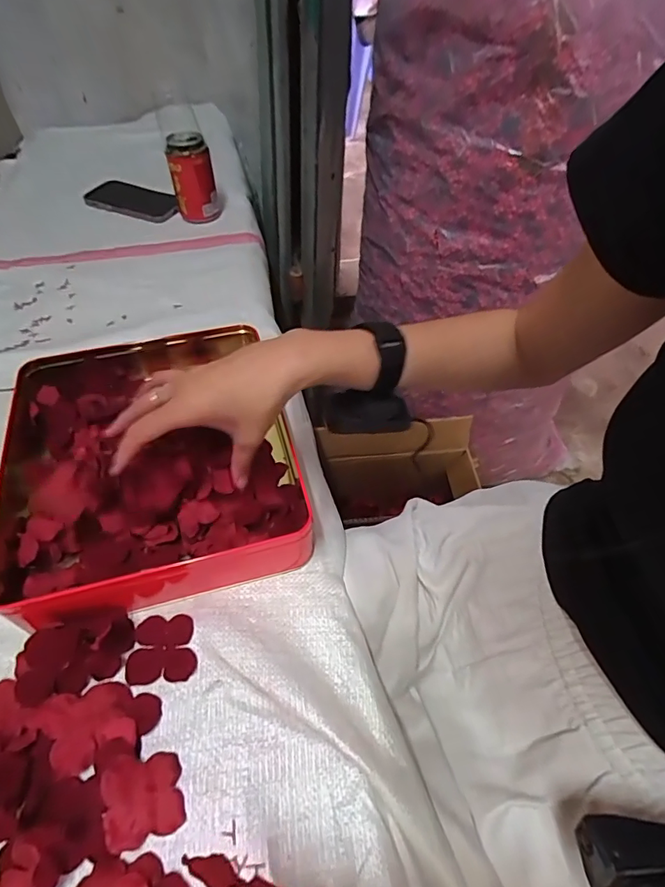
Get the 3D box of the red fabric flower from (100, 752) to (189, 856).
[{"bbox_3d":[-0.120,0.223,0.299,0.046,0.016,0.046,-10,53,-10],"label":"red fabric flower"}]

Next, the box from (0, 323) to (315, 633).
[{"bbox_3d":[-0.170,0.005,0.438,0.260,0.067,0.274,-14,54,-13],"label":"box"}]

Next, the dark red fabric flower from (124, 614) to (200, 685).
[{"bbox_3d":[-0.129,0.156,0.362,0.049,0.004,0.047,-4,59,-3],"label":"dark red fabric flower"}]

